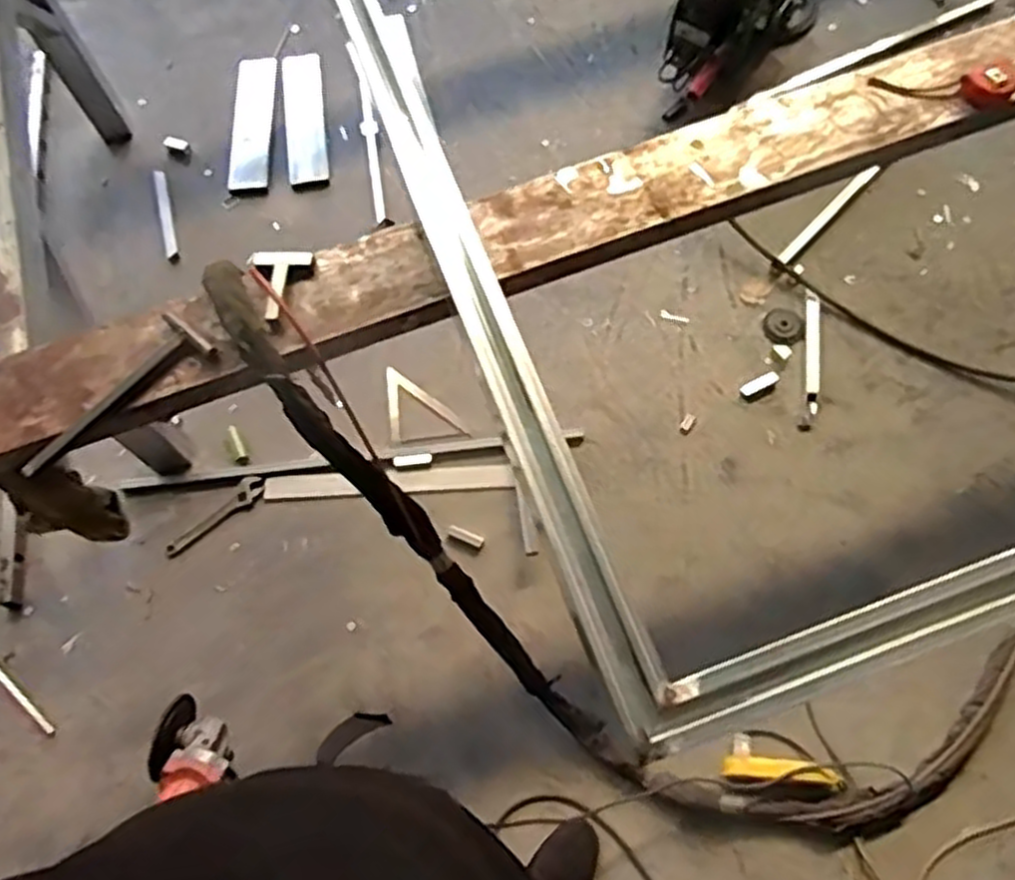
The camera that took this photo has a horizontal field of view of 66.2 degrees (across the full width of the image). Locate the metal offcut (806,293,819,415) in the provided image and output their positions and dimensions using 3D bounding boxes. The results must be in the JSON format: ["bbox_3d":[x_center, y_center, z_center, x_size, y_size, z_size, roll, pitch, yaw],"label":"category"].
[{"bbox_3d":[0.682,-0.193,1.743,0.029,0.023,0.283,7,67,6],"label":"metal offcut"}]

